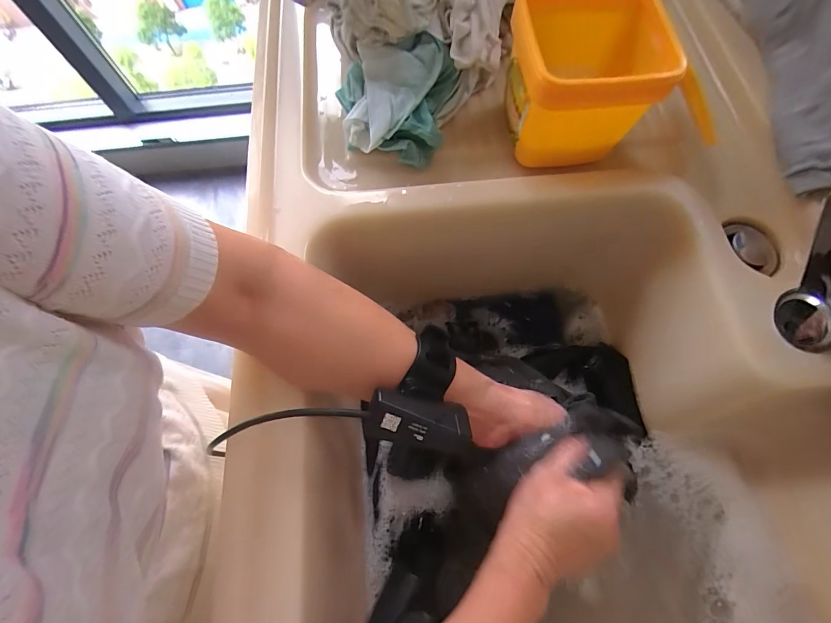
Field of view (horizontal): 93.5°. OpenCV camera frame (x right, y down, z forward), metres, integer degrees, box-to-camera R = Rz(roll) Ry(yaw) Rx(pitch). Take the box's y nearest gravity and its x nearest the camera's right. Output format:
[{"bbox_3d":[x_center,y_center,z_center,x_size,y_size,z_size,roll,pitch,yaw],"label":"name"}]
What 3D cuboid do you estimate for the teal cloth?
[{"bbox_3d":[-0.024,-0.204,0.384,0.110,0.058,0.110,15,70,8],"label":"teal cloth"}]

